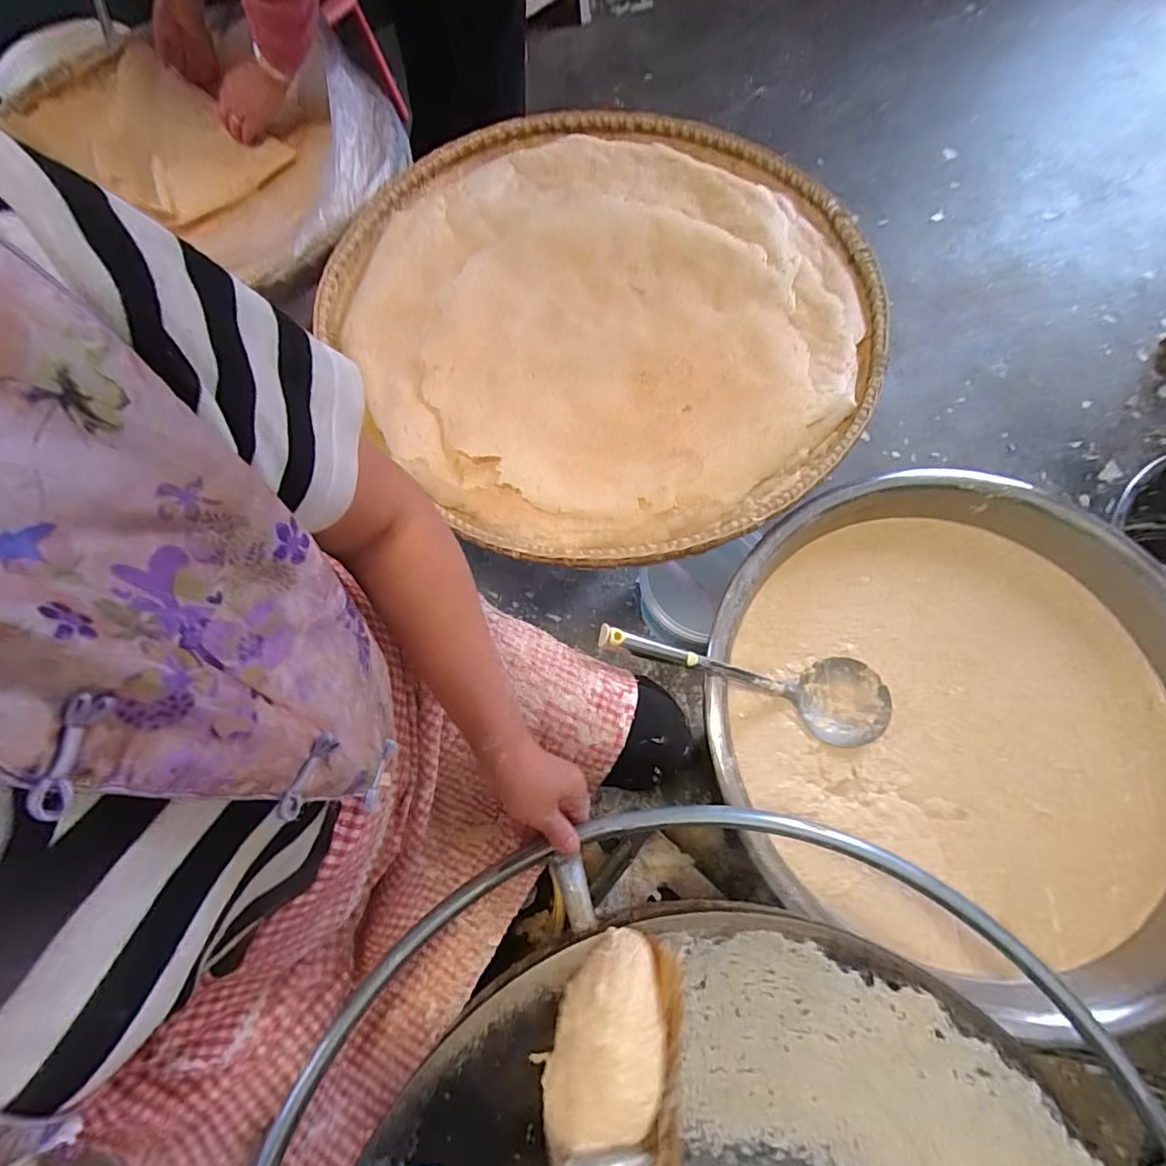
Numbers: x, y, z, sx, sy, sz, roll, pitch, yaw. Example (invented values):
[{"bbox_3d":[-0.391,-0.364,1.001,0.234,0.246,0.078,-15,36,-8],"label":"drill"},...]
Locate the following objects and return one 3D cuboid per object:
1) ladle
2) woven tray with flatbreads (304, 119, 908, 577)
[{"bbox_3d":[0.195,0.110,0.641,0.386,0.063,0.105,17,71,-18],"label":"ladle"},{"bbox_3d":[0.013,-0.423,0.807,0.733,0.081,0.839,-40,75,-11],"label":"woven tray with flatbreads"}]

